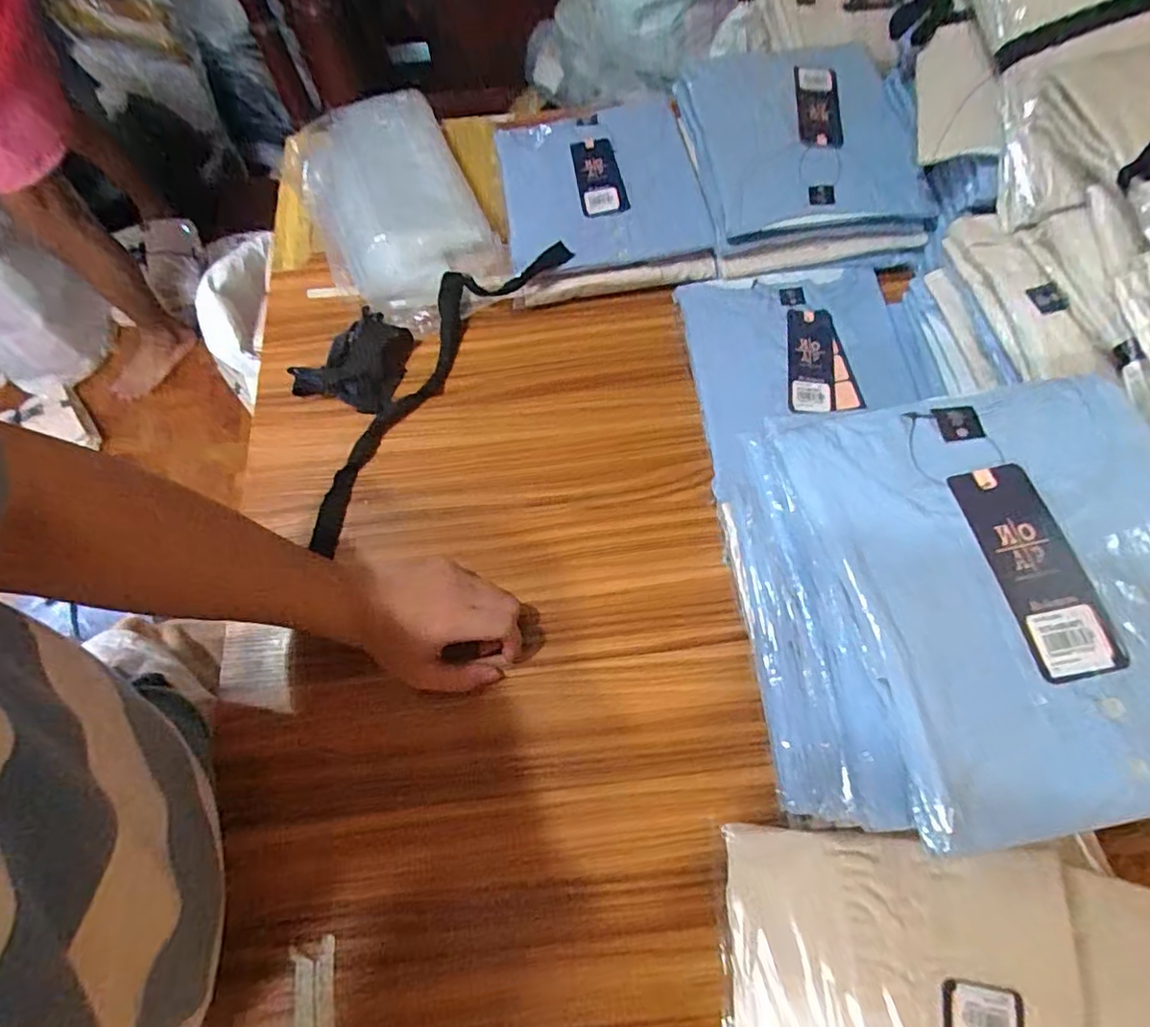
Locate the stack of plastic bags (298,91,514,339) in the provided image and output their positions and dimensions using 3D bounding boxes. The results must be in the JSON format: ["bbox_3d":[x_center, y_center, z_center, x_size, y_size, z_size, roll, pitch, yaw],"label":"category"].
[{"bbox_3d":[-0.206,-0.356,0.663,0.202,0.067,0.324,-24,69,-8],"label":"stack of plastic bags"}]

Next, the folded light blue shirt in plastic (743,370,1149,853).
[{"bbox_3d":[0.258,0.036,0.339,0.226,0.033,0.242,-10,67,-2],"label":"folded light blue shirt in plastic"}]

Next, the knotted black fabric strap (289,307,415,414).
[{"bbox_3d":[-0.221,-0.156,0.605,0.104,0.017,0.099,16,69,8],"label":"knotted black fabric strap"}]

